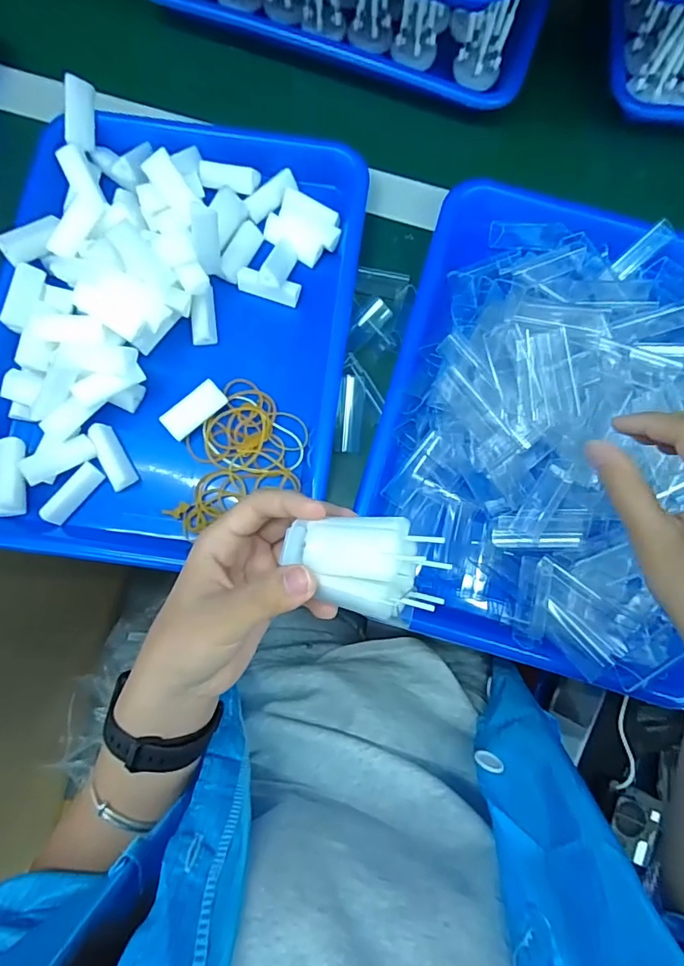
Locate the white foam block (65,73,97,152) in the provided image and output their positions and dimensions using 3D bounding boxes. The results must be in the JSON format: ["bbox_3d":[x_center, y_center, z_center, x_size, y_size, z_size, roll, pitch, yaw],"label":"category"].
[{"bbox_3d":[-0.194,-0.271,0.369,0.012,0.022,0.047,11,98,41],"label":"white foam block"}]

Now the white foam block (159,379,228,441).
[{"bbox_3d":[-0.104,-0.051,0.353,0.045,0.018,0.018,-41,83,-8],"label":"white foam block"}]

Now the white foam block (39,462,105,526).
[{"bbox_3d":[-0.184,0.008,0.343,0.015,0.015,0.045,40,81,6],"label":"white foam block"}]

